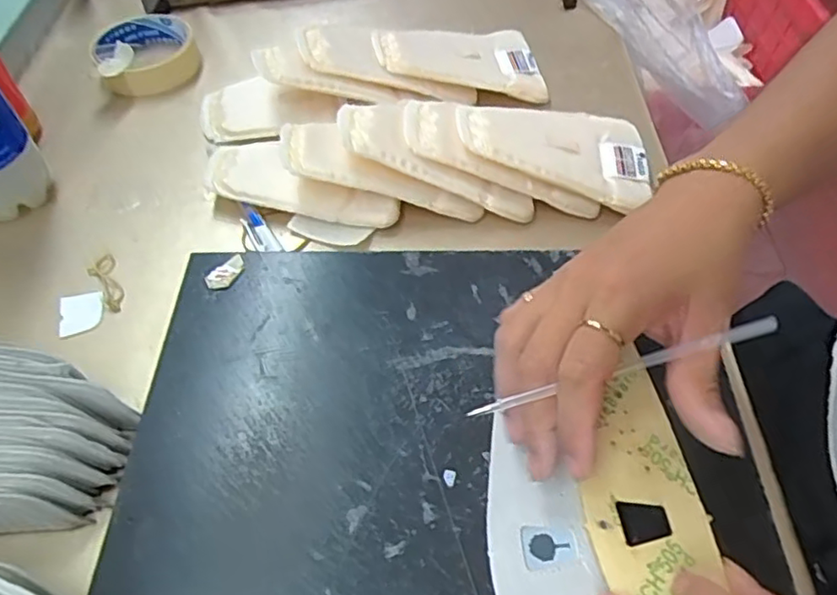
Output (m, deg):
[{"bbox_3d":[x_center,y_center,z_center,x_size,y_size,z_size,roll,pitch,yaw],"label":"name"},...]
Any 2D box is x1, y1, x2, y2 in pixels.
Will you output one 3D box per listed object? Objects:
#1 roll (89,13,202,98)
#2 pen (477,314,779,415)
[{"bbox_3d":[-0.235,-0.213,0.535,0.081,0.033,0.087,-1,54,1],"label":"roll"},{"bbox_3d":[0.085,0.029,0.256,0.123,0.008,0.005,-18,54,8],"label":"pen"}]

